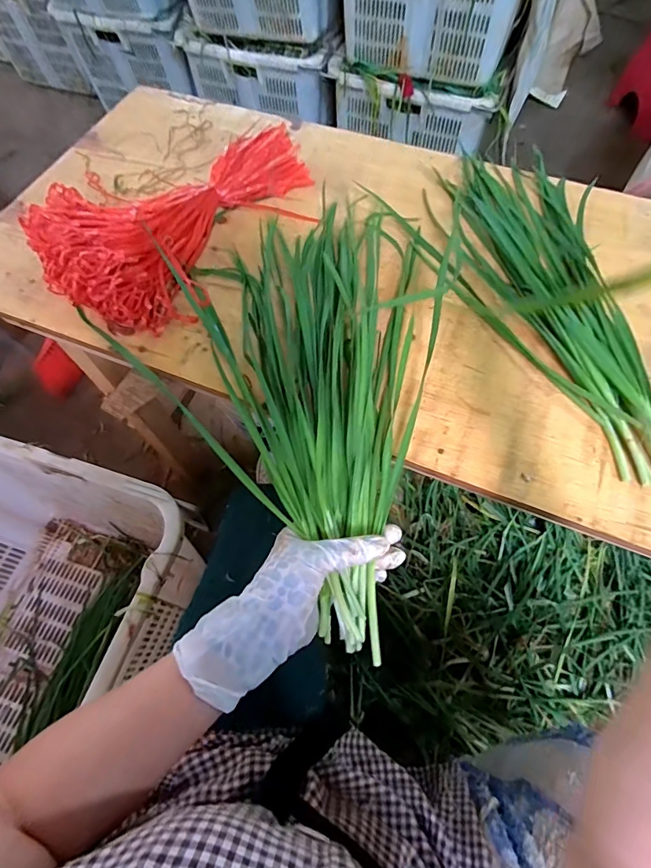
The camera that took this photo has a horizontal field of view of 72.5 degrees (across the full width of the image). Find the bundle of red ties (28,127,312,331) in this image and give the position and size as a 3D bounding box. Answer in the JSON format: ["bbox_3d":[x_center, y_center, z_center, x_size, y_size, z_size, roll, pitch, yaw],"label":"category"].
[{"bbox_3d":[-0.156,-0.260,0.511,0.188,0.066,0.343,40,70,20],"label":"bundle of red ties"}]

